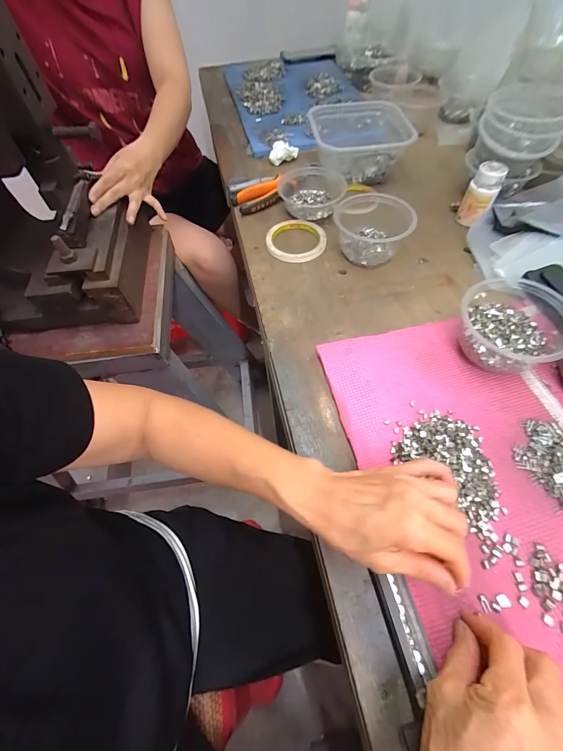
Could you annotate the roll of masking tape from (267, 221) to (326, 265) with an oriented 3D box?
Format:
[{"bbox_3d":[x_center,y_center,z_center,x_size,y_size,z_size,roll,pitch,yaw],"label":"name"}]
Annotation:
[{"bbox_3d":[0.025,-0.224,0.532,0.096,0.012,0.095,7,60,6],"label":"roll of masking tape"}]

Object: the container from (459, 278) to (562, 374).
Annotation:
[{"bbox_3d":[0.260,-0.051,0.375,0.097,0.066,0.113,-40,66,-20],"label":"container"}]

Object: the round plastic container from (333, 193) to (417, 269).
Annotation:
[{"bbox_3d":[0.140,-0.232,0.502,0.115,0.059,0.120,-1,59,1],"label":"round plastic container"}]

